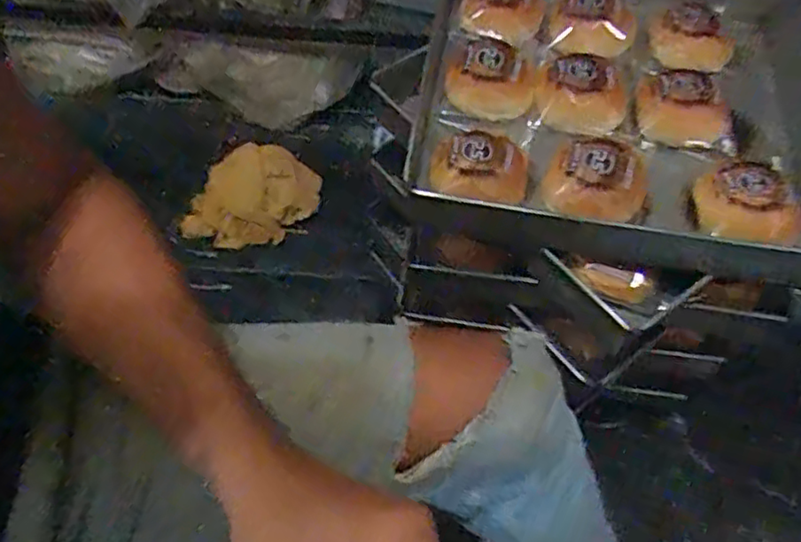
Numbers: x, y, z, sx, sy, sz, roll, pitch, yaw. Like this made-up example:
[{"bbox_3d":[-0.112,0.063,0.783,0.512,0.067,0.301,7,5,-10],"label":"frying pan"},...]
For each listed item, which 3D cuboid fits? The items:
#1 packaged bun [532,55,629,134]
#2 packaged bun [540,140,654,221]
[{"bbox_3d":[0.189,-0.182,0.674,0.092,0.059,0.065,18,58,9],"label":"packaged bun"},{"bbox_3d":[0.195,-0.093,0.633,0.098,0.056,0.090,23,59,12],"label":"packaged bun"}]

